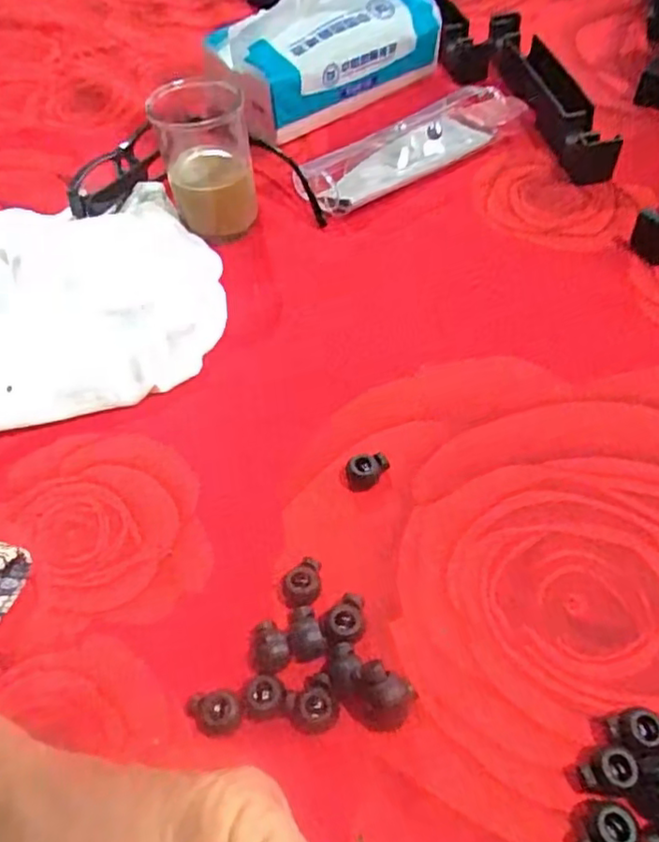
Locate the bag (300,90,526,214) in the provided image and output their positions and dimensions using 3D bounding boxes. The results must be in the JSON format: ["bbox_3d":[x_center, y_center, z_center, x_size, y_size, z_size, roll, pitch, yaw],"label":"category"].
[{"bbox_3d":[0.056,-0.189,0.437,0.162,0.027,0.049,-32,57,-18],"label":"bag"}]

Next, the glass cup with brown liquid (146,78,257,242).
[{"bbox_3d":[-0.073,-0.154,0.389,0.053,0.076,0.047,-9,53,-1],"label":"glass cup with brown liquid"}]

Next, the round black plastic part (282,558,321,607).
[{"bbox_3d":[-0.011,0.067,0.264,0.015,0.010,0.019,-3,53,3],"label":"round black plastic part"}]

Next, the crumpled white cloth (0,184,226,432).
[{"bbox_3d":[-0.188,-0.067,0.358,0.250,0.035,0.171,-11,53,-3],"label":"crumpled white cloth"}]

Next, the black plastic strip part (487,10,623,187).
[{"bbox_3d":[0.154,-0.230,0.457,0.028,0.036,0.170,-11,53,-3],"label":"black plastic strip part"}]

